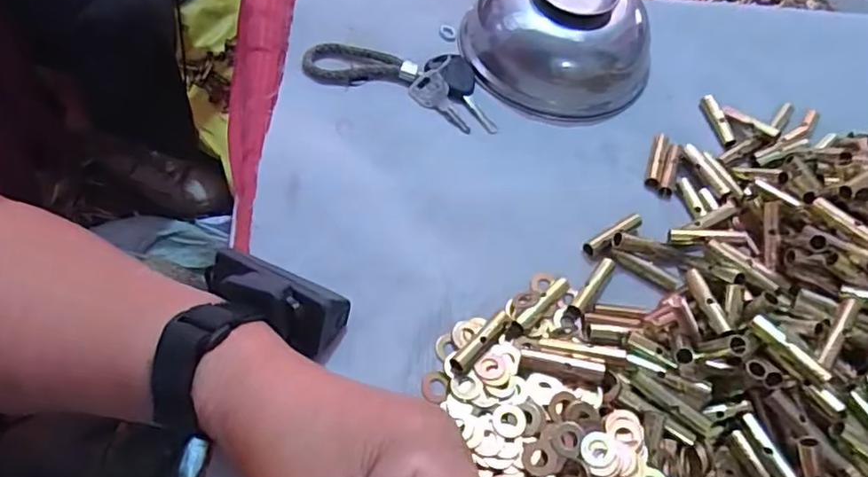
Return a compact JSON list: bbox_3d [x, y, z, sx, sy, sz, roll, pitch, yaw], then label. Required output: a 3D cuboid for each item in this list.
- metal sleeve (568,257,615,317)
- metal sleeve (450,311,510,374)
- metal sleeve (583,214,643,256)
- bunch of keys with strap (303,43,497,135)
[{"bbox_3d":[0.093,0.028,0.349,0.009,0.006,0.043,34,62,17],"label":"metal sleeve"},{"bbox_3d":[0.025,0.054,0.320,0.009,0.012,0.043,36,62,18],"label":"metal sleeve"},{"bbox_3d":[0.111,-0.003,0.370,0.045,0.010,0.008,-29,64,-20],"label":"metal sleeve"},{"bbox_3d":[-0.019,-0.116,0.422,0.135,0.016,0.056,18,58,8],"label":"bunch of keys with strap"}]

